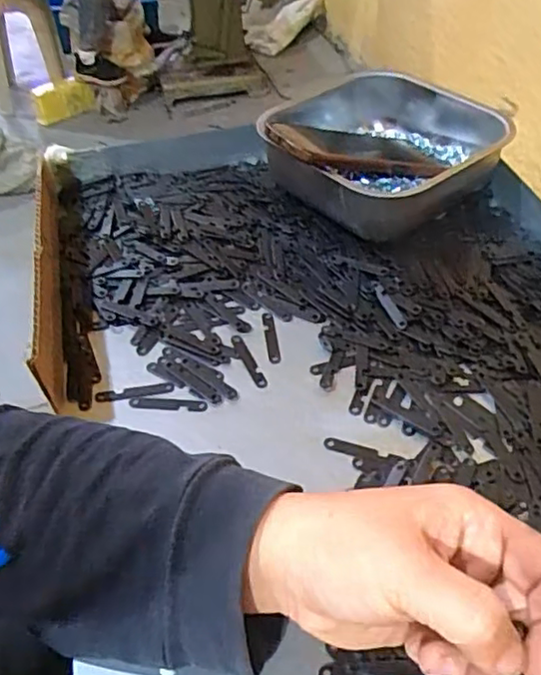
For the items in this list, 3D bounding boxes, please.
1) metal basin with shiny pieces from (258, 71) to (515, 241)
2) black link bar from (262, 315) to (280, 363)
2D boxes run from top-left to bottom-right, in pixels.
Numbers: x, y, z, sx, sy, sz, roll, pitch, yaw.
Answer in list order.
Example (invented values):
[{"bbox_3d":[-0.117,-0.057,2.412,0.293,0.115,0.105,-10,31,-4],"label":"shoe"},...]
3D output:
[{"bbox_3d":[0.095,-0.167,0.570,0.189,0.079,0.191,-22,48,-21],"label":"metal basin with shiny pieces"},{"bbox_3d":[0.000,-0.002,0.469,0.009,0.004,0.052,-8,44,-1],"label":"black link bar"}]

